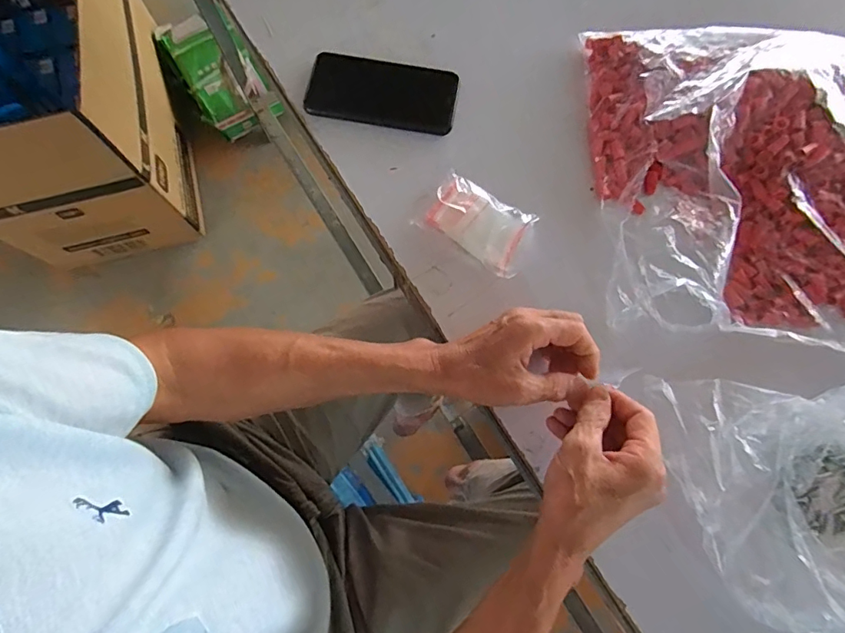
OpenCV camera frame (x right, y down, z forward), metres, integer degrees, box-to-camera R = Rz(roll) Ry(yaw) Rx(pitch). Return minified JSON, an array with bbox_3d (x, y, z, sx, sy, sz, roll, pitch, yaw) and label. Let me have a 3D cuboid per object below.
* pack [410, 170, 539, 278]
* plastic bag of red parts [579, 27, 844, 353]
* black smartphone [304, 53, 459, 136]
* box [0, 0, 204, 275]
[{"bbox_3d":[0.056,-0.091,0.461,0.105,0.018,0.065,32,77,8],"label":"pack"},{"bbox_3d":[0.335,-0.141,0.456,0.321,0.061,0.319,5,75,2],"label":"plastic bag of red parts"},{"bbox_3d":[-0.043,-0.239,0.506,0.157,0.009,0.078,9,75,2],"label":"black smartphone"},{"bbox_3d":[-0.869,-0.499,1.089,0.455,0.470,0.605,-15,75,-4],"label":"box"}]

